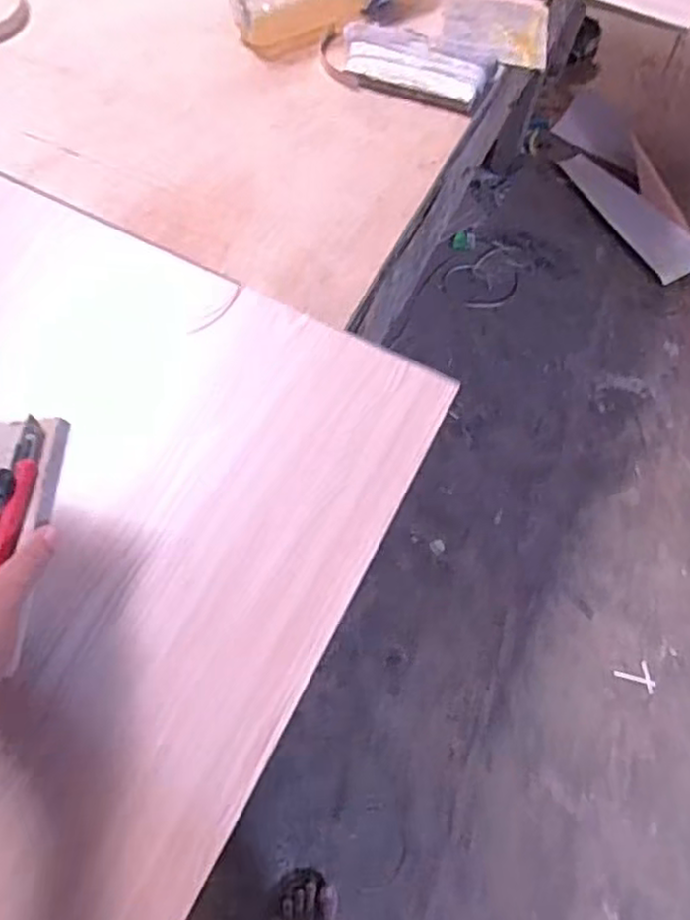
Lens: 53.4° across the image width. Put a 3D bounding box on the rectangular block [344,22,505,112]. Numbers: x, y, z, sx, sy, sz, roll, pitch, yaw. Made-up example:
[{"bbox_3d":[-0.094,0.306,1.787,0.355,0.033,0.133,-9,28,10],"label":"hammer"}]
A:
[{"bbox_3d":[0.090,-0.513,0.891,0.203,0.039,0.083,15,64,4],"label":"rectangular block"}]

